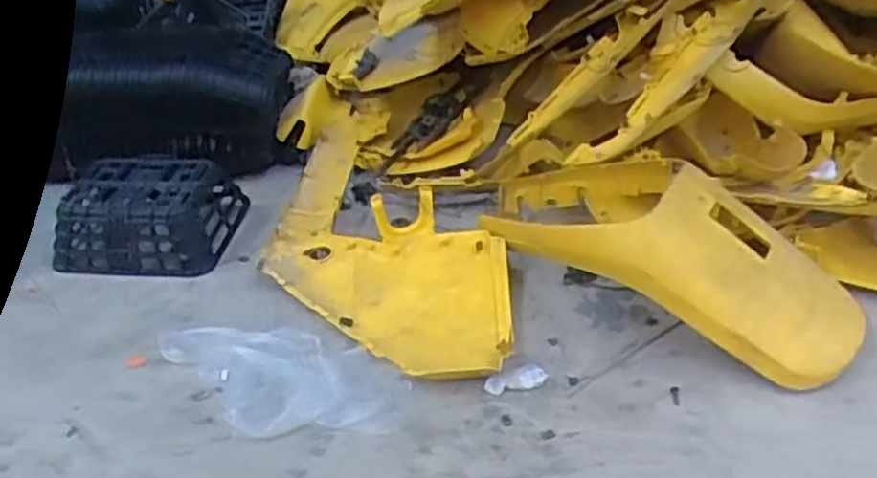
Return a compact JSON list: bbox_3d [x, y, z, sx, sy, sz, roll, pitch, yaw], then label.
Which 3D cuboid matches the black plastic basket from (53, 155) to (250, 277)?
[{"bbox_3d":[-0.543,-0.053,1.420,0.302,0.112,0.233,2,34,8],"label":"black plastic basket"}]

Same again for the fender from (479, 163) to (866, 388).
[{"bbox_3d":[0.354,0.013,1.174,0.561,0.185,0.264,24,42,34],"label":"fender"}]

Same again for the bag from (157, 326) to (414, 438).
[{"bbox_3d":[-0.236,0.201,1.109,0.400,0.017,0.190,2,34,7],"label":"bag"}]

